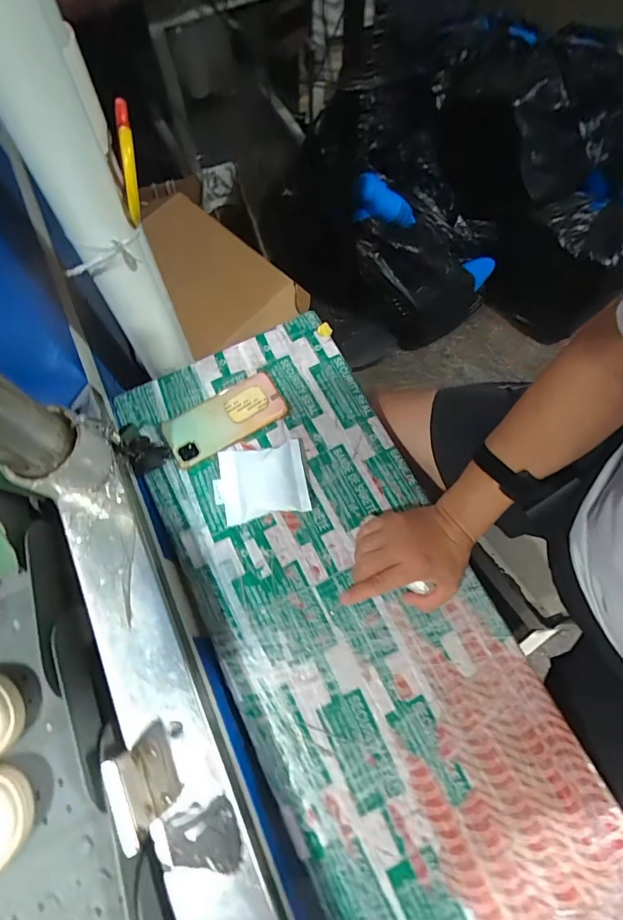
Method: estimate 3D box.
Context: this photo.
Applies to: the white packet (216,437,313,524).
[{"bbox_3d":[-0.062,0.026,0.586,0.107,0.013,0.094,-10,72,-4],"label":"white packet"}]

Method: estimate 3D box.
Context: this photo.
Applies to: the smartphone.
[{"bbox_3d":[-0.118,-0.058,0.617,0.163,0.014,0.073,-28,74,-10],"label":"smartphone"}]

